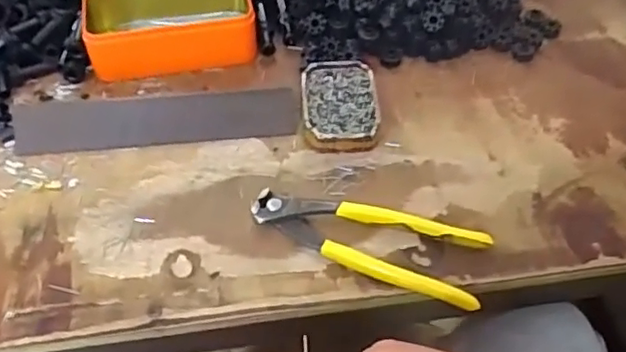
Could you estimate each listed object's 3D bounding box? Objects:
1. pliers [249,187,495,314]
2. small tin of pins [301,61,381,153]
[{"bbox_3d":[0.038,0.043,0.435,0.165,0.020,0.055,19,52,13],"label":"pliers"},{"bbox_3d":[0.022,-0.058,0.505,0.060,0.020,0.088,-2,51,-4],"label":"small tin of pins"}]

